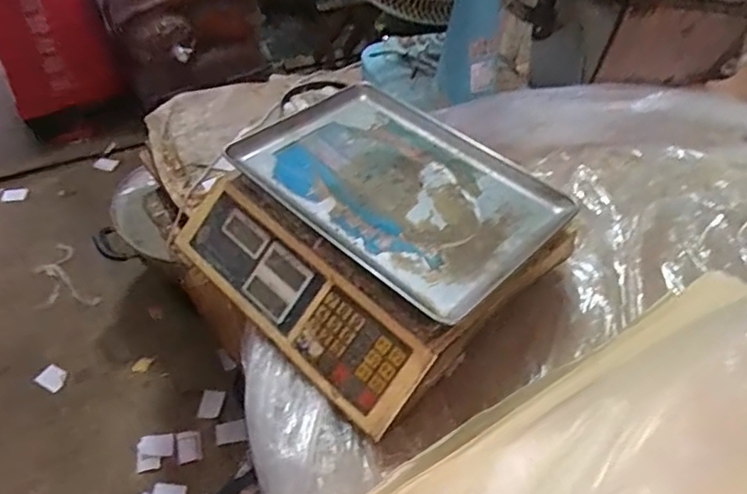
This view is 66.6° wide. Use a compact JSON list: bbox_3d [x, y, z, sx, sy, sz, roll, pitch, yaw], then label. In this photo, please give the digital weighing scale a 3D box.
[{"bbox_3d":[-0.001,-0.017,0.642,0.318,0.114,0.338,-35,57,-30],"label":"digital weighing scale"}]

